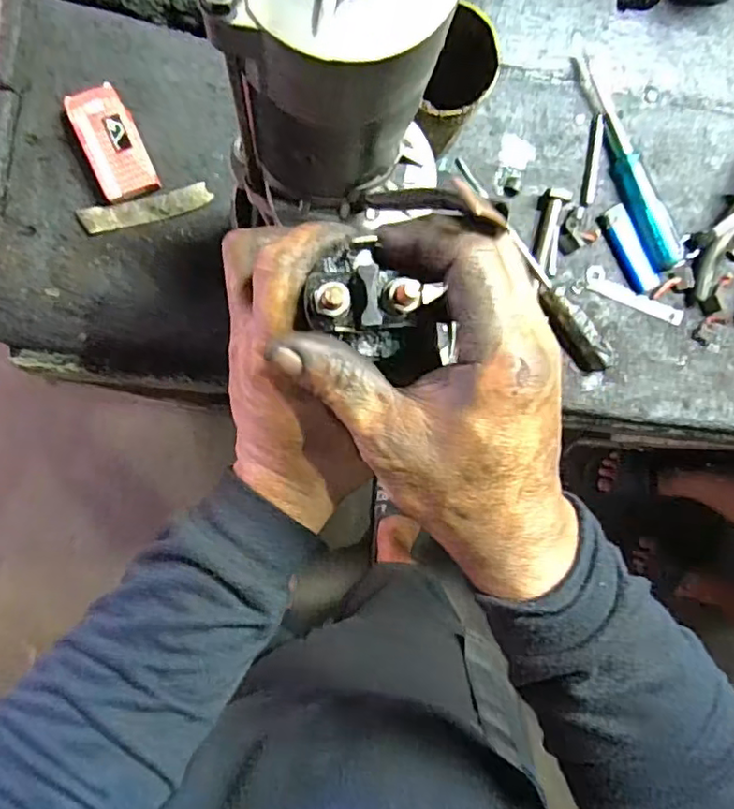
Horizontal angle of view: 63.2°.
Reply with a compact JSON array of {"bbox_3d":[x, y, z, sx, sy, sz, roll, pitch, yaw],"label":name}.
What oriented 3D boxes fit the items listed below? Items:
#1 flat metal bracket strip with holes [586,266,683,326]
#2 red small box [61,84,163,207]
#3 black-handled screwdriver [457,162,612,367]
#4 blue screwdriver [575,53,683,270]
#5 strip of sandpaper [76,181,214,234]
[{"bbox_3d":[0.241,-0.097,0.537,0.095,0.008,0.019,23,86,-6],"label":"flat metal bracket strip with holes"},{"bbox_3d":[-0.200,-0.204,0.468,0.045,0.022,0.080,-23,91,-7],"label":"red small box"},{"bbox_3d":[0.139,-0.117,0.510,0.025,0.019,0.211,-37,93,-6],"label":"black-handled screwdriver"},{"bbox_3d":[0.223,-0.210,0.516,0.023,0.017,0.195,-26,92,-6],"label":"blue screwdriver"},{"bbox_3d":[-0.179,-0.160,0.487,0.103,0.013,0.019,-18,91,-7],"label":"strip of sandpaper"}]

